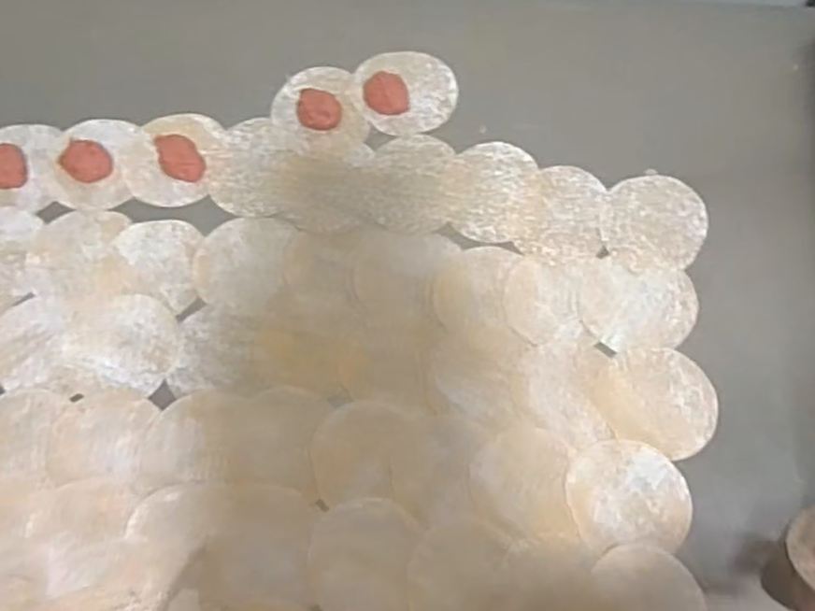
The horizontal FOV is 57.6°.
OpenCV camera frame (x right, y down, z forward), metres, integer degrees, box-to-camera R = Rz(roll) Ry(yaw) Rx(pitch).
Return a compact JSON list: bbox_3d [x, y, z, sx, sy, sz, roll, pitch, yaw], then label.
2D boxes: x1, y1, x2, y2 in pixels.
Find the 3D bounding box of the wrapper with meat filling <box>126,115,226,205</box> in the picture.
[{"bbox_3d":[-0.189,-0.122,0.598,0.070,0.013,0.082,16,72,4],"label":"wrapper with meat filling"}]

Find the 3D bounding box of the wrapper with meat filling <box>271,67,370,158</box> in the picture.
[{"bbox_3d":[-0.073,-0.163,0.611,0.071,0.017,0.084,-18,73,-7],"label":"wrapper with meat filling"}]

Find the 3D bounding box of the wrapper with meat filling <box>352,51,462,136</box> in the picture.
[{"bbox_3d":[-0.002,-0.181,0.615,0.084,0.017,0.075,-1,71,-1],"label":"wrapper with meat filling"}]

